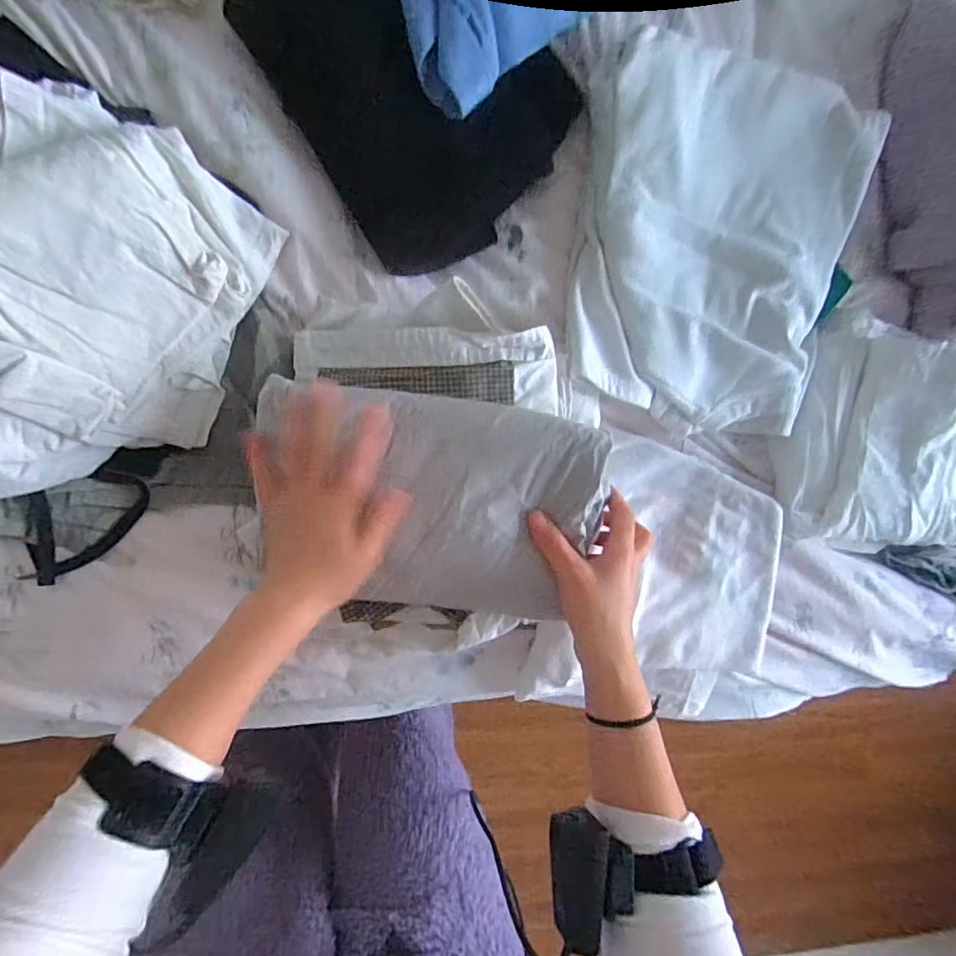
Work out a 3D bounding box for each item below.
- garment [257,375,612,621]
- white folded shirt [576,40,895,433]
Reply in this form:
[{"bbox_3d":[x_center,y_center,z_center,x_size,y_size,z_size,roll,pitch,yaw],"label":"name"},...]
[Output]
[{"bbox_3d":[-0.031,0.020,0.401,0.247,0.039,0.157,8,95,-8],"label":"garment"},{"bbox_3d":[0.217,-0.201,0.464,0.245,0.026,0.302,6,98,-12],"label":"white folded shirt"}]

